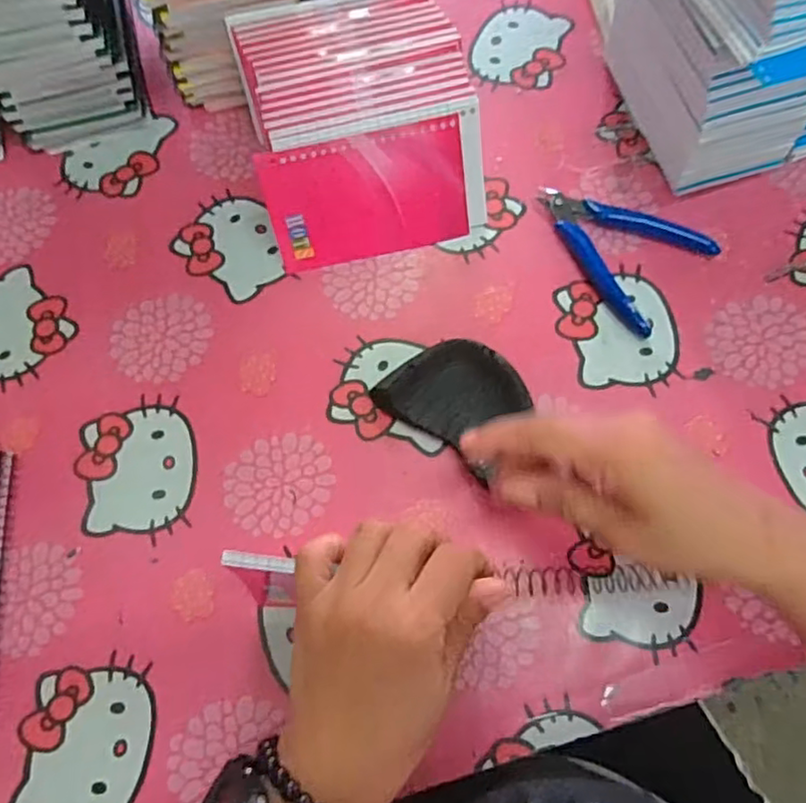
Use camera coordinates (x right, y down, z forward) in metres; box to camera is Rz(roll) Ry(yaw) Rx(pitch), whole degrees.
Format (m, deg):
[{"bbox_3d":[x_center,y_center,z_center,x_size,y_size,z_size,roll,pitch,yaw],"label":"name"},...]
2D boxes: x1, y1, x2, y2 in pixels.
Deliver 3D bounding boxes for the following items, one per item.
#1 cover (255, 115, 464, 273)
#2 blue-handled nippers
[{"bbox_3d":[-0.022,-0.133,0.412,0.128,0.079,0.004,-13,37,-3],"label":"cover"},{"bbox_3d":[0.147,-0.111,0.428,0.083,0.012,0.118,-40,75,-12],"label":"blue-handled nippers"}]

